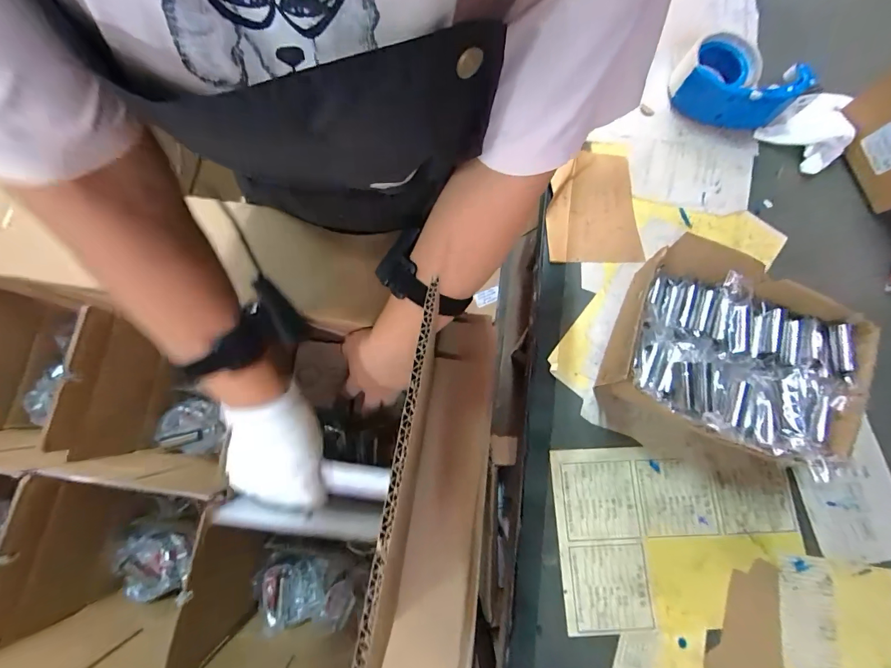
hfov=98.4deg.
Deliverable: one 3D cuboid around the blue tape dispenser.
[{"bbox_3d":[0.374,-0.321,0.505,0.139,0.065,0.101,35,80,8],"label":"blue tape dispenser"}]

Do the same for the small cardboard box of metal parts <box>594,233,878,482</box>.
[{"bbox_3d":[0.287,0.028,0.408,0.212,0.089,0.201,26,78,6],"label":"small cardboard box of metal parts"}]

